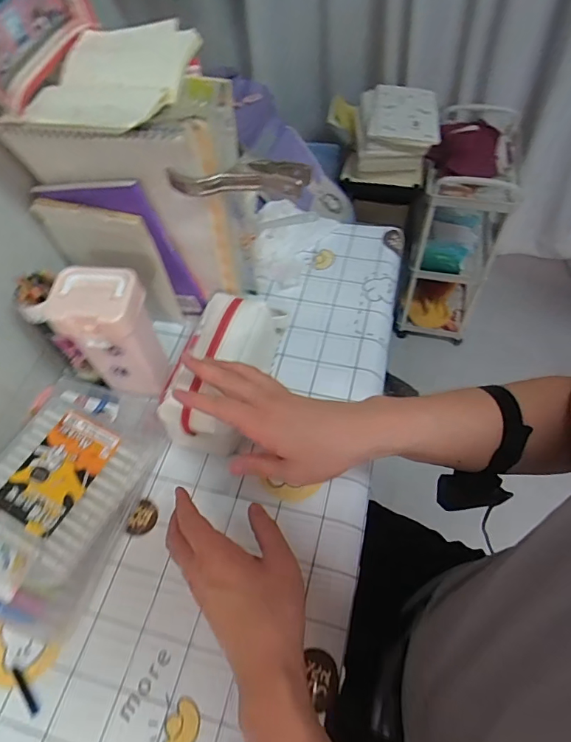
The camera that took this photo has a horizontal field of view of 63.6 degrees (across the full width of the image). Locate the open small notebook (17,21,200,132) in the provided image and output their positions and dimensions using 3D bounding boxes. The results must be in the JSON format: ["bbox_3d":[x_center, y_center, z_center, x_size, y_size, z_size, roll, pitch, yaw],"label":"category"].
[{"bbox_3d":[-0.164,-0.275,0.427,0.125,0.031,0.156,10,58,10],"label":"open small notebook"}]

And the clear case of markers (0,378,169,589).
[{"bbox_3d":[-0.233,0.112,0.503,0.153,0.053,0.216,18,59,13],"label":"clear case of markers"}]

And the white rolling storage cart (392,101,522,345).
[{"bbox_3d":[0.500,-0.413,1.356,0.244,0.559,0.386,19,60,15],"label":"white rolling storage cart"}]

